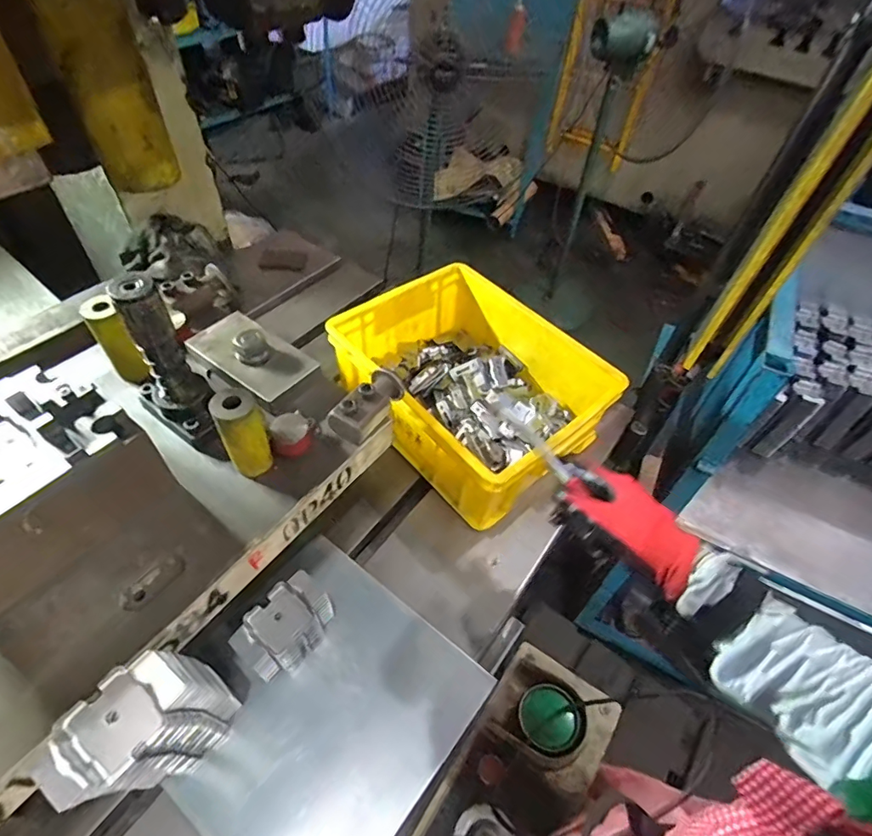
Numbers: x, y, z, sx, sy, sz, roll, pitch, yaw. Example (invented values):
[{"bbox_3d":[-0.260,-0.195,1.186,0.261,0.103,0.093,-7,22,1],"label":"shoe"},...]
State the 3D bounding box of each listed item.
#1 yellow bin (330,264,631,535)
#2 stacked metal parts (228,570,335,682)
[{"bbox_3d":[0.048,-0.045,0.705,0.260,0.132,0.344,-33,60,-27],"label":"yellow bin"},{"bbox_3d":[-0.149,0.215,0.510,0.059,0.091,0.101,32,55,21],"label":"stacked metal parts"}]

